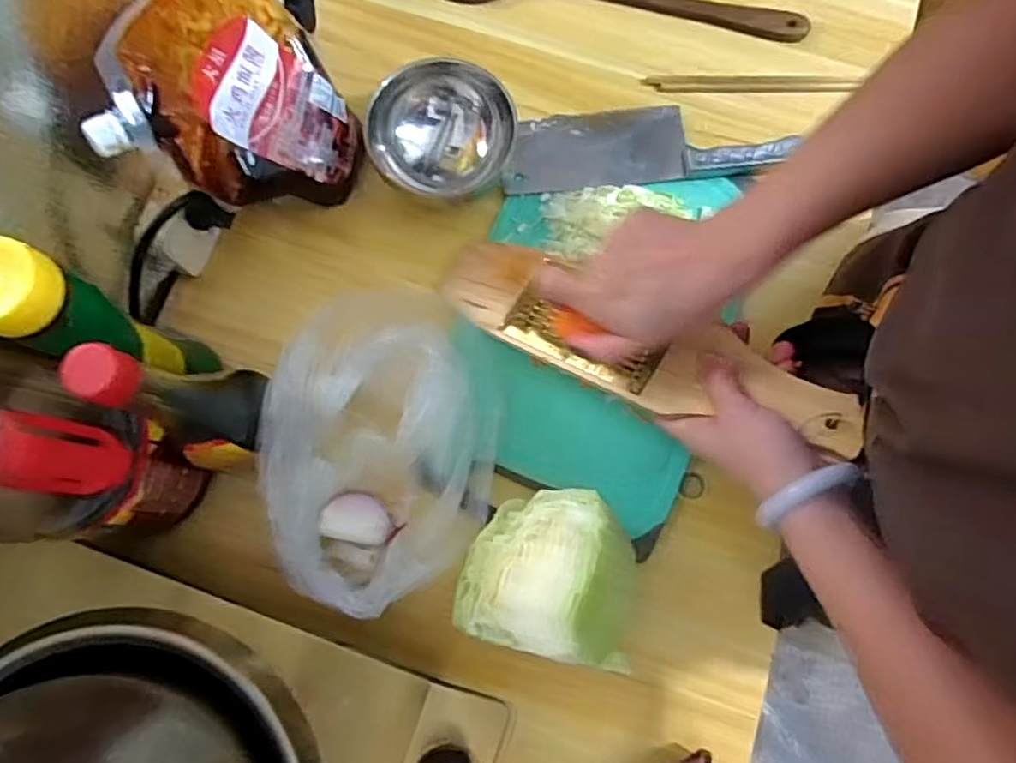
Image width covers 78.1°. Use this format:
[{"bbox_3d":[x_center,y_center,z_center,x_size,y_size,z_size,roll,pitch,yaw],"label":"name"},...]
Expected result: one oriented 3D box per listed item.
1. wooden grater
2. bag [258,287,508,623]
[{"bbox_3d":[0.083,-0.037,0.483,0.355,0.017,0.085,27,76,32],"label":"wooden grater"},{"bbox_3d":[-0.096,0.050,0.501,0.166,0.093,0.241,10,77,1],"label":"bag"}]

